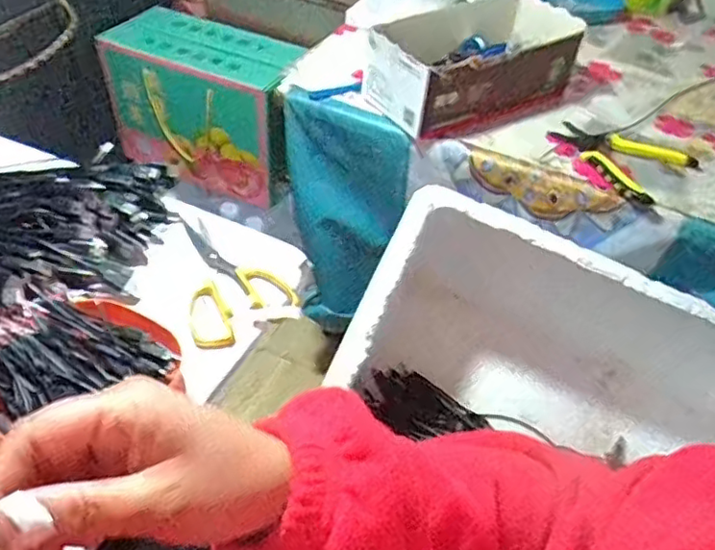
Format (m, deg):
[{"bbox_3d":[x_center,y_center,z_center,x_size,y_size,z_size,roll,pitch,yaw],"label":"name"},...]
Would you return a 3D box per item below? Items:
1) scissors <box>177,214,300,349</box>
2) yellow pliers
[{"bbox_3d":[-0.141,-0.003,0.607,0.099,0.015,0.165,-28,54,-28],"label":"scissors"},{"bbox_3d":[0.312,-0.150,0.760,0.116,0.012,0.154,-31,56,-30],"label":"yellow pliers"}]

